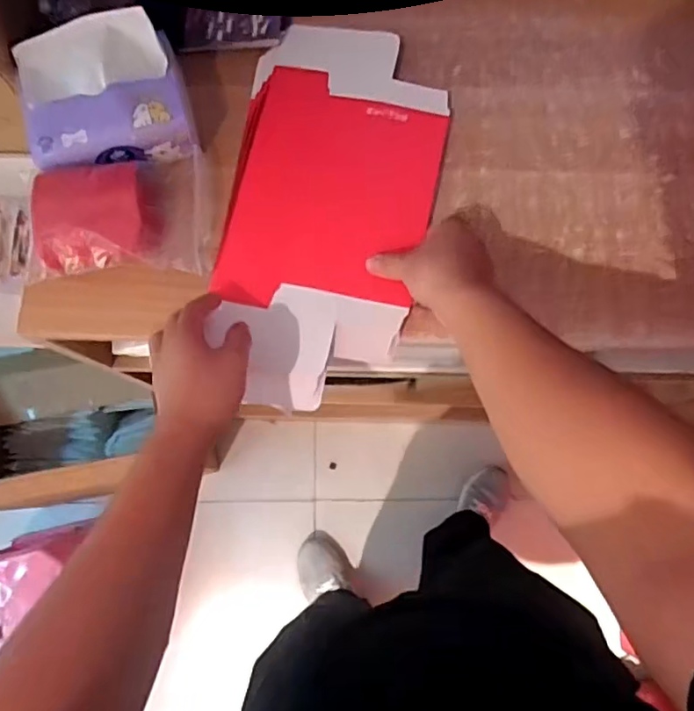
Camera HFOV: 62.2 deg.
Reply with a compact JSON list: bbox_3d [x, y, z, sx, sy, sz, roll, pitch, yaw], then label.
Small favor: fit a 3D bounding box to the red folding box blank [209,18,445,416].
[{"bbox_3d":[-0.009,-0.128,0.524,0.163,0.027,0.350,11,80,3],"label":"red folding box blank"}]

